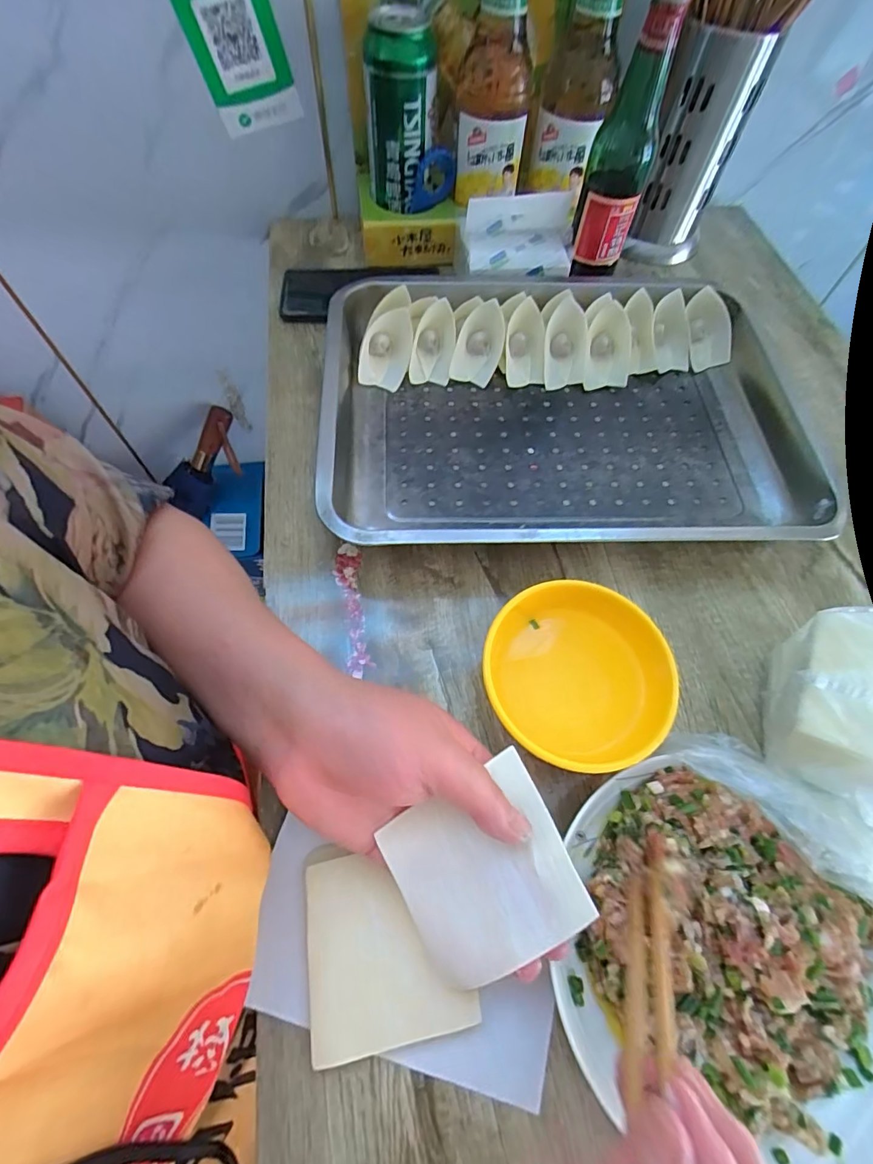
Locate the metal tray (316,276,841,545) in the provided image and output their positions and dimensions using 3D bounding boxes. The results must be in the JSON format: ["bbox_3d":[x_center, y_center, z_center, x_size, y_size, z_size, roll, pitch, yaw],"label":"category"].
[{"bbox_3d":[0.105,-0.147,0.413,0.395,0.046,0.288,-1,64,-3],"label":"metal tray"}]

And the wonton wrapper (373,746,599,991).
[{"bbox_3d":[0.023,0.141,0.233,0.078,0.023,0.080,-24,67,-14],"label":"wonton wrapper"}]

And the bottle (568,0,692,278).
[{"bbox_3d":[0.162,-0.372,0.414,0.054,0.178,0.053,17,64,5],"label":"bottle"}]

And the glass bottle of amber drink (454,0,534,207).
[{"bbox_3d":[0.056,-0.468,0.434,0.066,0.186,0.066,8,63,1],"label":"glass bottle of amber drink"}]

